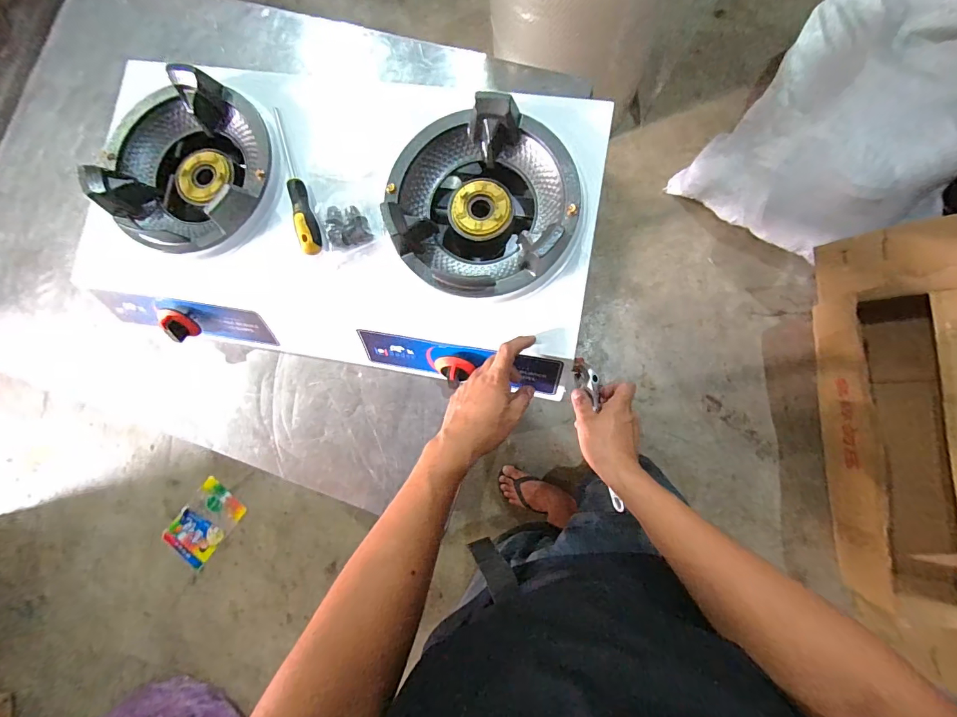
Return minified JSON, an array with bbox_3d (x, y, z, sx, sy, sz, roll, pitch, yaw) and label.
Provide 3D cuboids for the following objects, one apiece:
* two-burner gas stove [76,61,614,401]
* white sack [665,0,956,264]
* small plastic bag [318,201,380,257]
[{"bbox_3d":[-0.186,-0.207,0.575,0.672,0.142,0.417,9,90,3],"label":"two-burner gas stove"},{"bbox_3d":[1.030,-0.651,1.104,0.557,0.343,0.691,39,90,8],"label":"white sack"},{"bbox_3d":[-0.175,-0.178,0.544,0.065,0.026,0.072,-24,83,3],"label":"small plastic bag"}]

